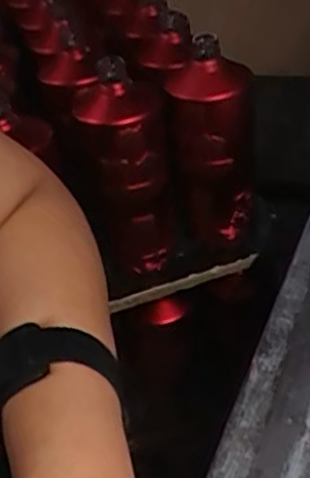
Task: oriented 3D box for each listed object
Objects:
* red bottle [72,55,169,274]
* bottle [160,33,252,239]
[{"bbox_3d":[-0.026,-0.067,0.664,0.078,0.190,0.078,-10,39,1],"label":"red bottle"},{"bbox_3d":[0.060,-0.084,0.684,0.078,0.214,0.069,-4,39,9],"label":"bottle"}]

